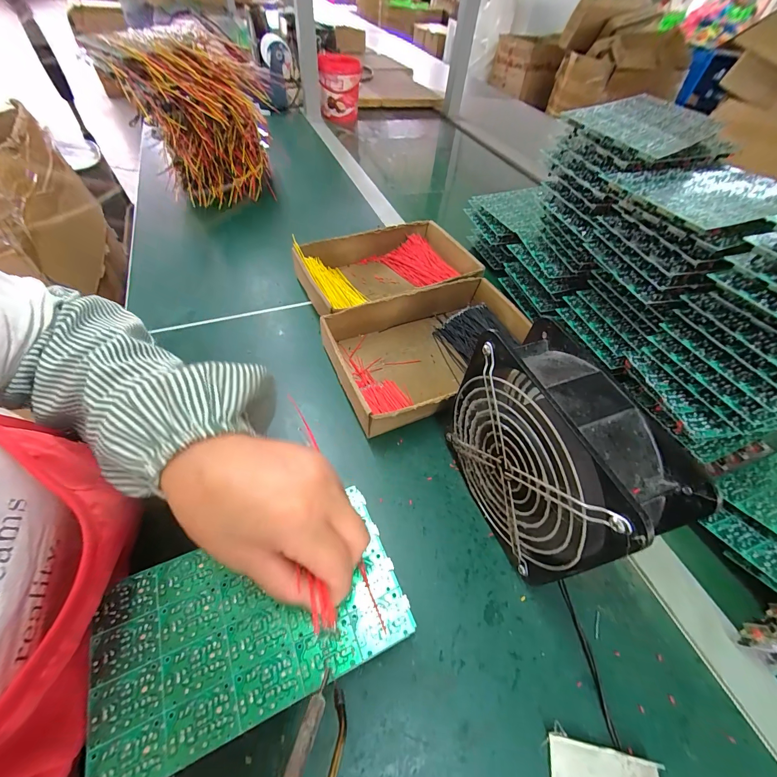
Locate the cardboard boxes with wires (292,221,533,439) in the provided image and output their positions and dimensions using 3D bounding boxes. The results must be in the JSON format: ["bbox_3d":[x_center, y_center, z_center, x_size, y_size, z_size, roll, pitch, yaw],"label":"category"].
[{"bbox_3d":[0.030,-0.107,0.435,0.249,0.045,0.313,-17,56,-17],"label":"cardboard boxes with wires"}]

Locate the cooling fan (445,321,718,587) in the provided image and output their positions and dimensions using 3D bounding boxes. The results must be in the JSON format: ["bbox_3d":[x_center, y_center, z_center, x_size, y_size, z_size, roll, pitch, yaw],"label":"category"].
[{"bbox_3d":[0.109,0.052,0.254,0.059,0.151,0.151,-14,56,-15],"label":"cooling fan"}]

